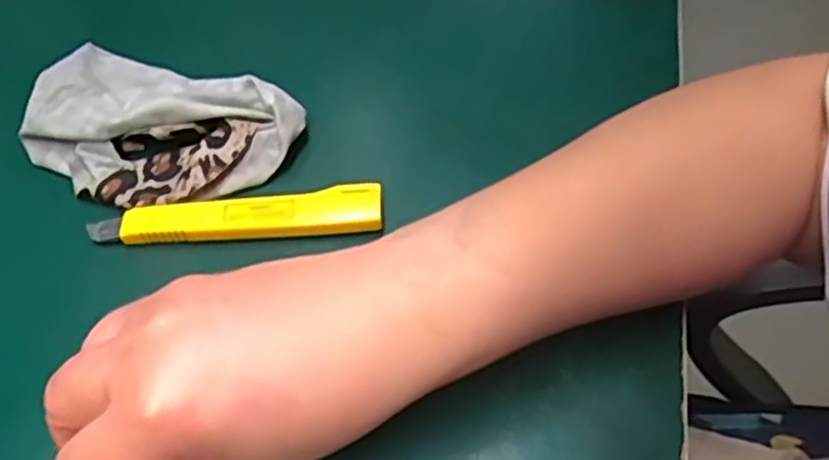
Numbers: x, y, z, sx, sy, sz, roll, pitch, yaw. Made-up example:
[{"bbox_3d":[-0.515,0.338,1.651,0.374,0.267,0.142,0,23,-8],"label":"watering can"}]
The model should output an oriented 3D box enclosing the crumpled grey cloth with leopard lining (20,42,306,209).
[{"bbox_3d":[-0.121,-0.050,0.347,0.123,0.022,0.081,16,56,12],"label":"crumpled grey cloth with leopard lining"}]

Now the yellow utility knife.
[{"bbox_3d":[-0.078,-0.006,0.319,0.126,0.008,0.021,-5,54,-3],"label":"yellow utility knife"}]

